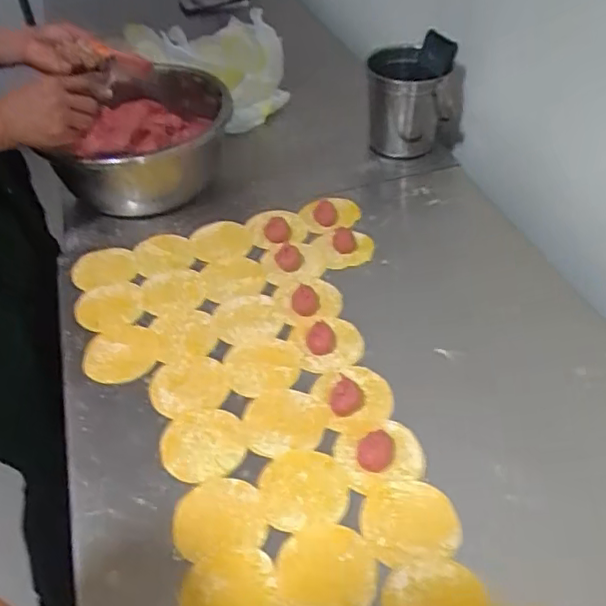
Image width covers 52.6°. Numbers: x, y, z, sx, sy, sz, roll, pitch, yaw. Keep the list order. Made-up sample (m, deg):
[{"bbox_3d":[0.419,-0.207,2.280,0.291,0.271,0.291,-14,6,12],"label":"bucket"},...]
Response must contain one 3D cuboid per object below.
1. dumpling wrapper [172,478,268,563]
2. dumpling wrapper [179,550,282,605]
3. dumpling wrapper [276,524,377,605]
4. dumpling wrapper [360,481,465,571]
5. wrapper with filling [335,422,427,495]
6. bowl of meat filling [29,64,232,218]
[{"bbox_3d":[-0.077,0.196,0.561,0.081,0.004,0.073,-9,44,-7],"label":"dumpling wrapper"},{"bbox_3d":[-0.061,0.245,0.507,0.079,0.006,0.072,-12,45,-8],"label":"dumpling wrapper"},{"bbox_3d":[0.020,0.227,0.521,0.082,0.005,0.075,-8,44,-4],"label":"dumpling wrapper"},{"bbox_3d":[0.095,0.195,0.546,0.084,0.004,0.074,-11,45,-7],"label":"dumpling wrapper"},{"bbox_3d":[0.076,0.146,0.592,0.079,0.014,0.066,-15,45,-11],"label":"wrapper with filling"},{"bbox_3d":[-0.221,-0.226,0.914,0.200,0.145,0.273,15,47,18],"label":"bowl of meat filling"}]

